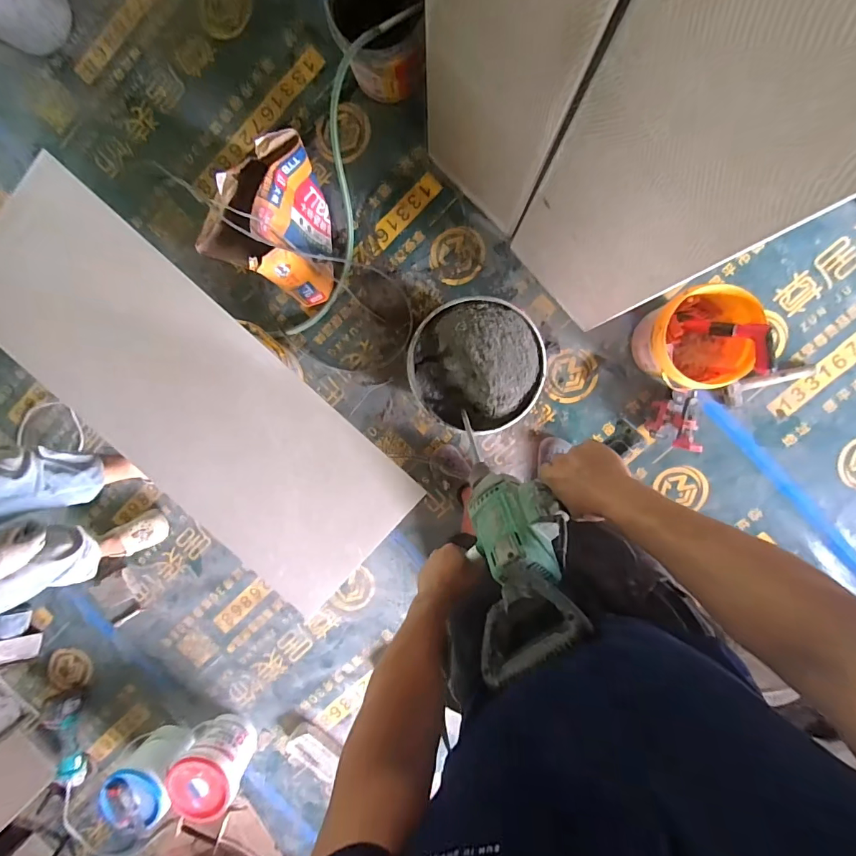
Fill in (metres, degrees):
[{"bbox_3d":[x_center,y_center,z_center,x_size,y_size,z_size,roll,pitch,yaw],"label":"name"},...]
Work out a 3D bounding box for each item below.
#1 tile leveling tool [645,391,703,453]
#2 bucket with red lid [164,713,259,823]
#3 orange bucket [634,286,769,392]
[{"bbox_3d":[0.672,-0.028,1.176,0.065,0.212,0.150,9,97,4],"label":"tile leveling tool"},{"bbox_3d":[-0.688,1.068,1.394,0.224,0.224,0.175,35,98,1],"label":"bucket with red lid"},{"bbox_3d":[0.680,-0.230,1.133,0.225,0.237,0.230,1,96,5],"label":"orange bucket"}]

